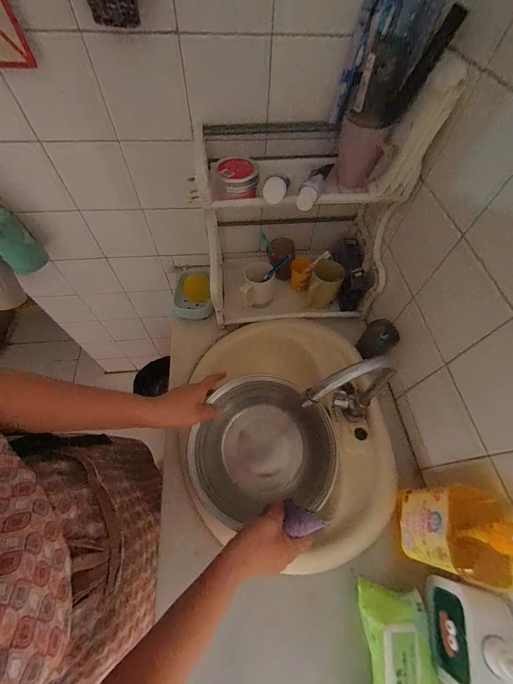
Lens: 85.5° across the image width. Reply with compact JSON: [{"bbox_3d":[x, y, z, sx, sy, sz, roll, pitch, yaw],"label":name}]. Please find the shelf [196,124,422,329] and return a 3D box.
[{"bbox_3d":[0.091,-0.240,0.641,0.418,0.348,0.237,-1,60,-3],"label":"shelf"}]

